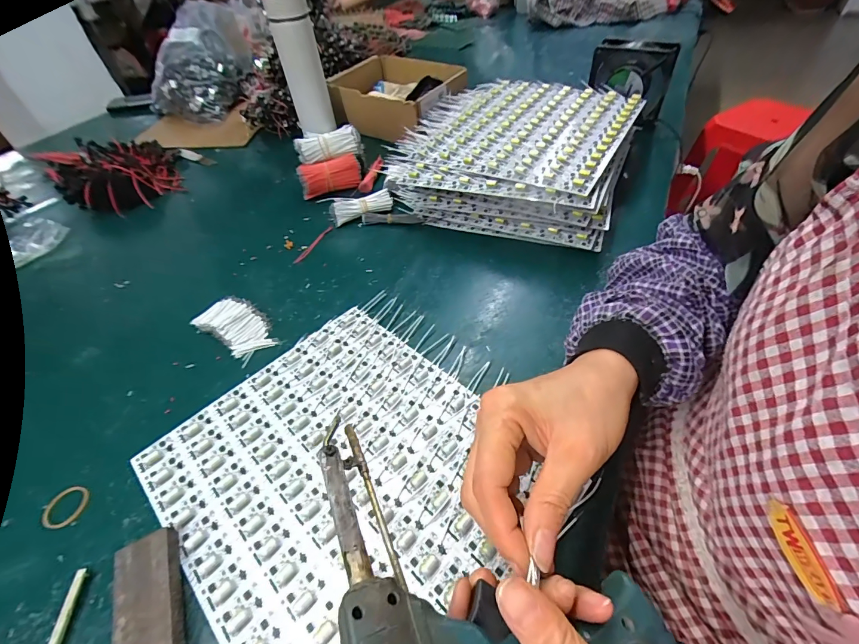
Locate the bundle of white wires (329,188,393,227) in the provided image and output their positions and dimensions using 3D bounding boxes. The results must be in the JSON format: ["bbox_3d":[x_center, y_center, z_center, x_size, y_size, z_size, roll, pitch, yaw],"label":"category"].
[{"bbox_3d":[-0.100,-0.170,0.561,0.089,0.031,0.035,-15,47,-8],"label":"bundle of white wires"}]

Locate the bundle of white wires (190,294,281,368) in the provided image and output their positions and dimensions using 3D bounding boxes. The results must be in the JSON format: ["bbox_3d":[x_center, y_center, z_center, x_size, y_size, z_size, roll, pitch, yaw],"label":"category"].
[{"bbox_3d":[-0.212,0.003,0.423,0.100,0.015,0.054,27,55,28],"label":"bundle of white wires"}]

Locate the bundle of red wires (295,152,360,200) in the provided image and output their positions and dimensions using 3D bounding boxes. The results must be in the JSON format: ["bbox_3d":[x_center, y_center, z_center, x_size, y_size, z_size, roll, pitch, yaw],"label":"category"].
[{"bbox_3d":[-0.156,-0.230,0.607,0.093,0.048,0.028,-11,47,-4],"label":"bundle of red wires"}]

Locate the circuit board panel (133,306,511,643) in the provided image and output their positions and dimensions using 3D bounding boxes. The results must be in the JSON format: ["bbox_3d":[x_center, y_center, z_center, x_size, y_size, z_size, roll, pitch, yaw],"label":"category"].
[{"bbox_3d":[-0.071,0.114,0.312,0.276,0.005,0.243,32,58,31],"label":"circuit board panel"}]

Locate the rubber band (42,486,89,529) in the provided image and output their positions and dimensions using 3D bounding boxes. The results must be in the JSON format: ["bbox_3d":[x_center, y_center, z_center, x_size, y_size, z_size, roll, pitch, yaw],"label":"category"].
[{"bbox_3d":[-0.289,0.146,0.305,0.032,0.004,0.032,-13,47,-6],"label":"rubber band"}]

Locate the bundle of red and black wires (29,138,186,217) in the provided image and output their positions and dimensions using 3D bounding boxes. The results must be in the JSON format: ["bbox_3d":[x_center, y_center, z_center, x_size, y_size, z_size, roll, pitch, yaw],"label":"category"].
[{"bbox_3d":[-0.553,-0.268,0.688,0.187,0.059,0.216,-34,52,-24],"label":"bundle of red and black wires"}]

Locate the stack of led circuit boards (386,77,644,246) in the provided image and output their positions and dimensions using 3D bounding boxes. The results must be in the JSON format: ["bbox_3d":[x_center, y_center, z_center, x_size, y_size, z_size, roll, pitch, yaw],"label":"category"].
[{"bbox_3d":[0.121,-0.248,0.573,0.303,0.093,0.302,16,50,20],"label":"stack of led circuit boards"}]

